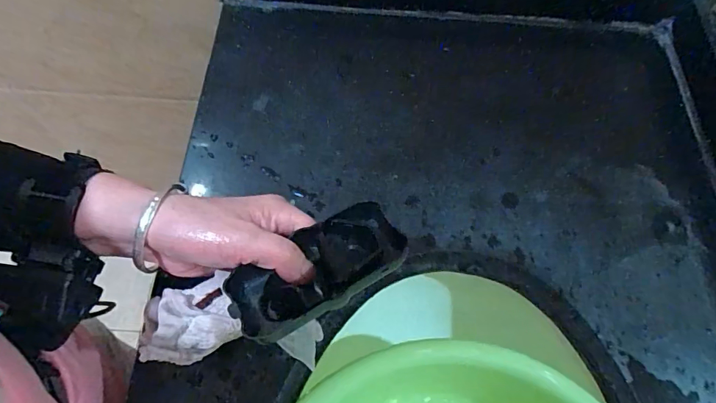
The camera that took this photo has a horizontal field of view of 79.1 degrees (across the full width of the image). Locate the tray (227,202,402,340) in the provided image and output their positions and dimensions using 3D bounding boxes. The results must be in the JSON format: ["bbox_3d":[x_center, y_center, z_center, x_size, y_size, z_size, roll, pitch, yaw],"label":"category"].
[{"bbox_3d":[-0.026,0.046,0.277,0.113,0.024,0.048,-30,70,-12],"label":"tray"}]

